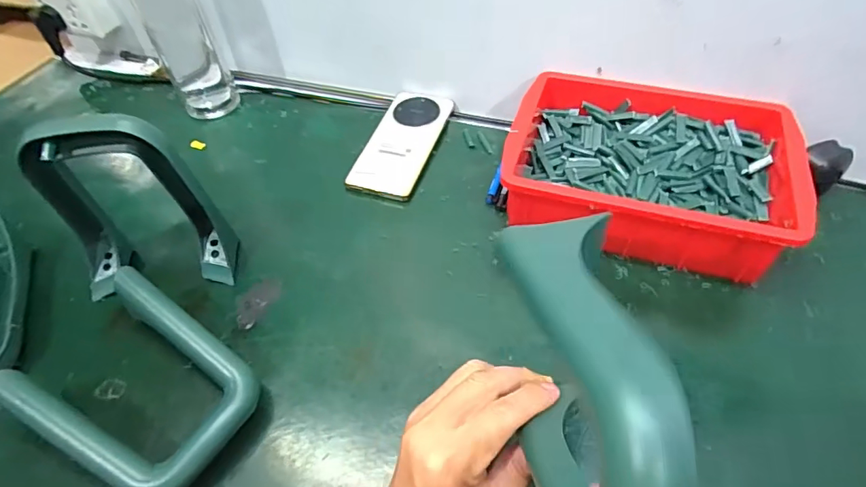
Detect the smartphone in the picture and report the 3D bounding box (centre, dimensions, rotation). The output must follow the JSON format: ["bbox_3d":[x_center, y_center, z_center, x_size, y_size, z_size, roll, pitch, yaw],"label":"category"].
[{"bbox_3d":[-0.035,-0.116,0.550,0.076,0.006,0.158,13,58,12],"label":"smartphone"}]

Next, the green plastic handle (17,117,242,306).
[{"bbox_3d":[-0.251,-0.028,0.402,0.123,0.157,0.057,-5,51,0],"label":"green plastic handle"}]

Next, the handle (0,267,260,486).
[{"bbox_3d":[-0.214,0.107,0.351,0.156,0.057,0.119,28,57,23],"label":"handle"}]

